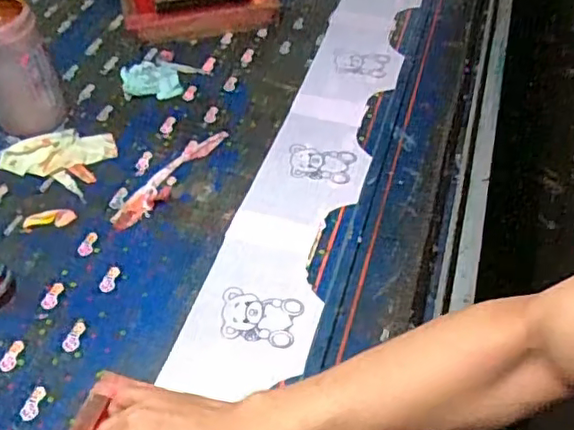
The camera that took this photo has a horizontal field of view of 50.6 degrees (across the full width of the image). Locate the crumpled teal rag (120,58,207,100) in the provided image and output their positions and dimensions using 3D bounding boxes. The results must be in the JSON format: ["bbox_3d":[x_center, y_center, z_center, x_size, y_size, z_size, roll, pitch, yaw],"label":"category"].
[{"bbox_3d":[-0.189,-0.208,0.924,0.120,0.021,0.076,-10,50,-7],"label":"crumpled teal rag"}]

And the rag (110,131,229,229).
[{"bbox_3d":[-0.151,-0.053,0.791,0.038,0.014,0.198,24,54,20],"label":"rag"}]

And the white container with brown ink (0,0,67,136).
[{"bbox_3d":[-0.364,-0.197,0.821,0.096,0.167,0.088,-18,52,-13],"label":"white container with brown ink"}]

